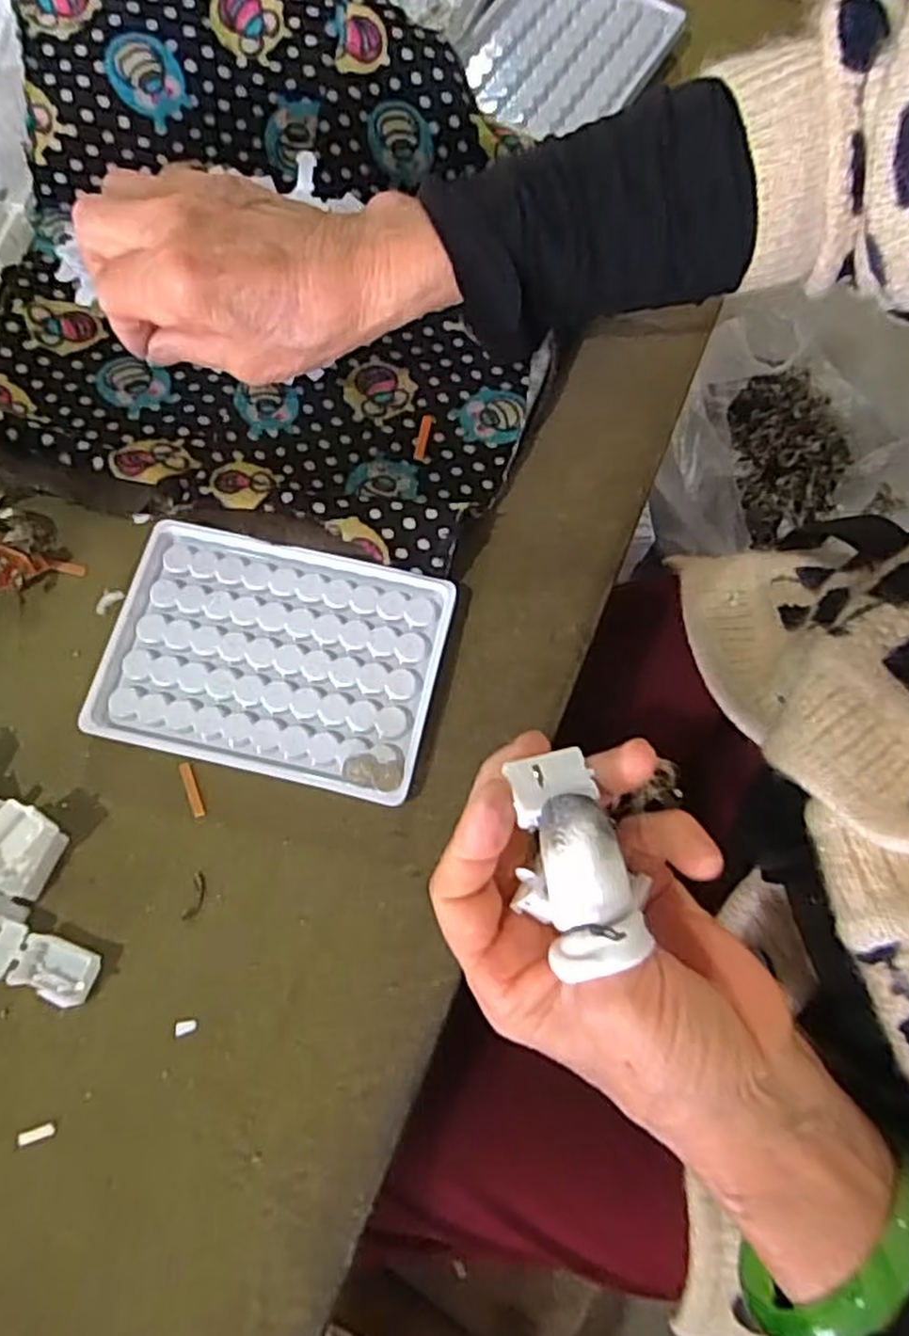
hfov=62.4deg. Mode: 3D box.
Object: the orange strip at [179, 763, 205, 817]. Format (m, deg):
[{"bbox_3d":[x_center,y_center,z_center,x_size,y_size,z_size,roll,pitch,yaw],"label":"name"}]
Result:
[{"bbox_3d":[-0.102,0.048,0.293,0.004,0.004,0.021,-20,74,-9],"label":"orange strip"}]

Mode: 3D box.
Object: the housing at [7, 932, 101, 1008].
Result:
[{"bbox_3d":[-0.142,0.108,0.270,0.028,0.010,0.018,20,73,4],"label":"housing"}]

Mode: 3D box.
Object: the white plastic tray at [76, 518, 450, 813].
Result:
[{"bbox_3d":[-0.073,-0.004,0.306,0.131,0.012,0.094,13,72,2],"label":"white plastic tray"}]

